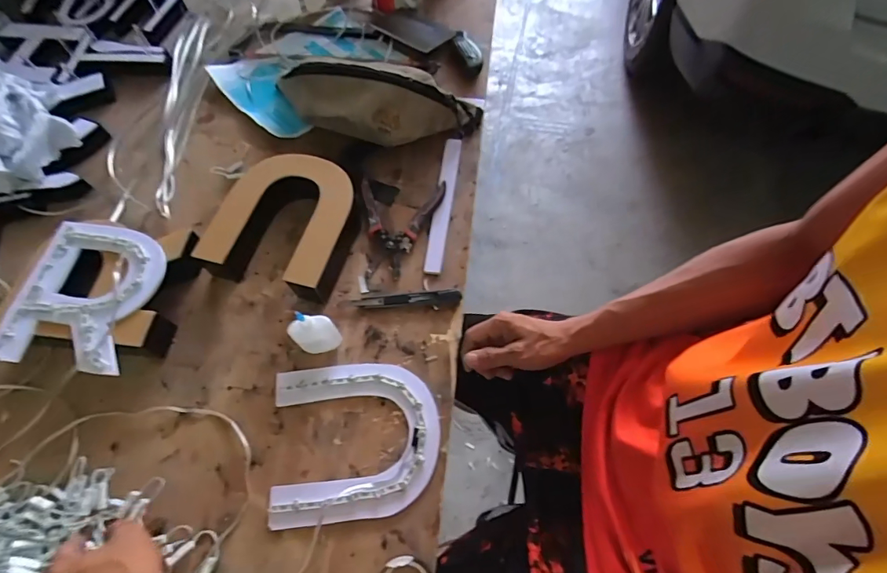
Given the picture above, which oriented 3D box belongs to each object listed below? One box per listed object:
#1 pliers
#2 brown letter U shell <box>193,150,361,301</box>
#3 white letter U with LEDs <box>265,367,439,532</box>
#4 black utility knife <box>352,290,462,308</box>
[{"bbox_3d":[-0.062,-0.085,0.608,0.115,0.016,0.141,4,64,4],"label":"pliers"},{"bbox_3d":[-0.207,-0.089,0.590,0.165,0.063,0.182,14,66,9],"label":"brown letter U shell"},{"bbox_3d":[-0.097,0.168,0.492,0.181,0.010,0.164,-7,64,-1],"label":"white letter U with LEDs"},{"bbox_3d":[-0.046,0.017,0.566,0.135,0.009,0.018,-6,64,-1],"label":"black utility knife"}]

